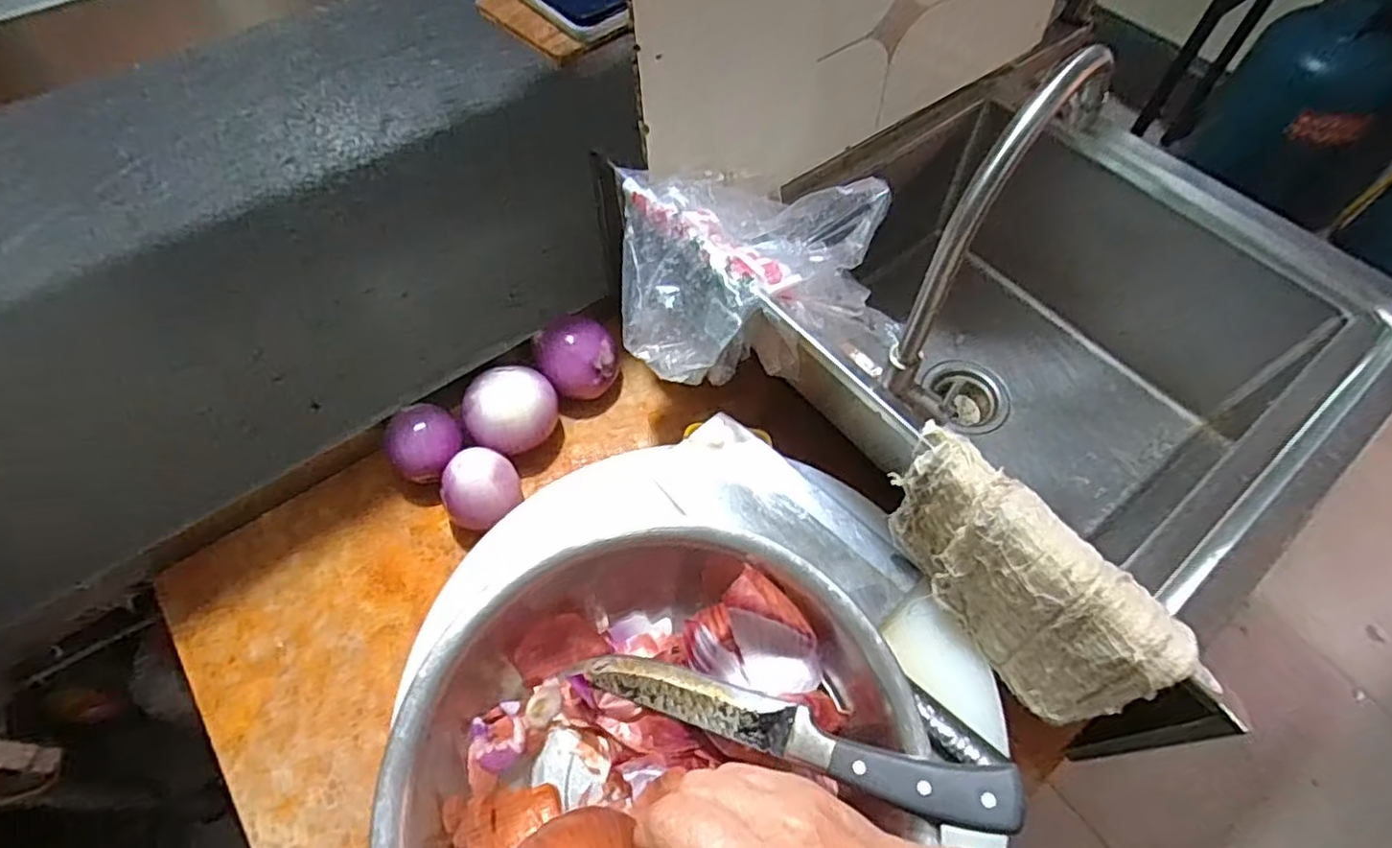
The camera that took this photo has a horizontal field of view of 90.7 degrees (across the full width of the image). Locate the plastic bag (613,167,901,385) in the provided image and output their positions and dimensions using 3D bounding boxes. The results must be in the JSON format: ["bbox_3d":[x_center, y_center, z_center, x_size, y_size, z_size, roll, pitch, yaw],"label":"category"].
[{"bbox_3d":[0.046,-0.122,0.577,0.226,0.130,0.190,-17,61,-12],"label":"plastic bag"}]

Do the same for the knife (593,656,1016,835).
[{"bbox_3d":[0.049,0.180,0.406,0.260,0.019,0.031,6,55,31],"label":"knife"}]

